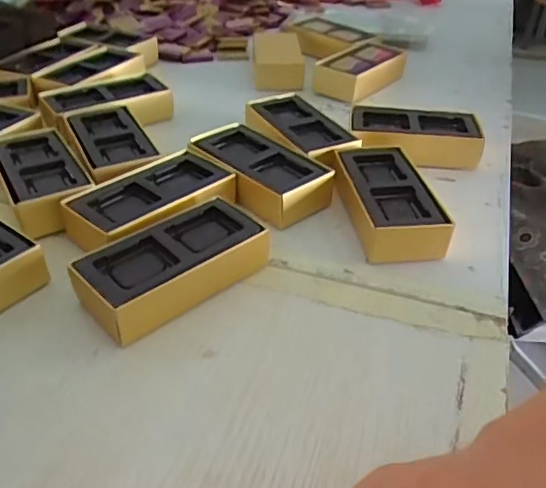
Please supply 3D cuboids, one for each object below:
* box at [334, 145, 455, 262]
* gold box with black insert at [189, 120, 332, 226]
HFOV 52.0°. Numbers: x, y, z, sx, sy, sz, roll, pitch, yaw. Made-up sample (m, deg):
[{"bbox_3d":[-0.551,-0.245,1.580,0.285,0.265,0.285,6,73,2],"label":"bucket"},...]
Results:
[{"bbox_3d":[0.085,-0.031,0.421,0.061,0.033,0.121,-5,38,-8],"label":"box"},{"bbox_3d":[-0.011,-0.057,0.452,0.059,0.034,0.121,-30,47,-34],"label":"gold box with black insert"}]

